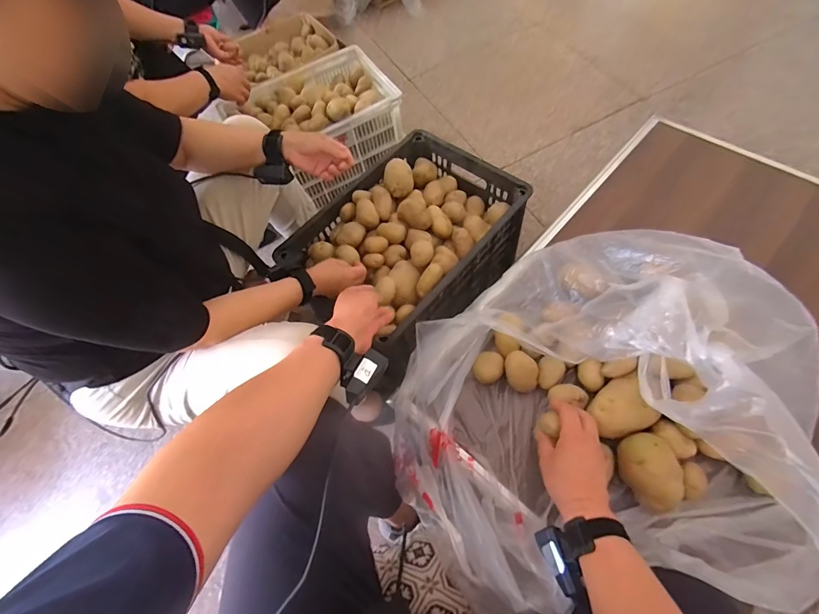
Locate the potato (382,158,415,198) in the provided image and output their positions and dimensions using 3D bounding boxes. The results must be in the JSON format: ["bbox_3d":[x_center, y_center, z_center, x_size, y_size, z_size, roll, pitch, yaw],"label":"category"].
[{"bbox_3d":[-0.027,-0.298,0.883,0.072,0.054,0.079,-4,63,5],"label":"potato"}]

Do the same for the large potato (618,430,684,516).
[{"bbox_3d":[0.339,0.230,0.532,0.071,0.047,0.100,-25,63,-6],"label":"large potato"}]

